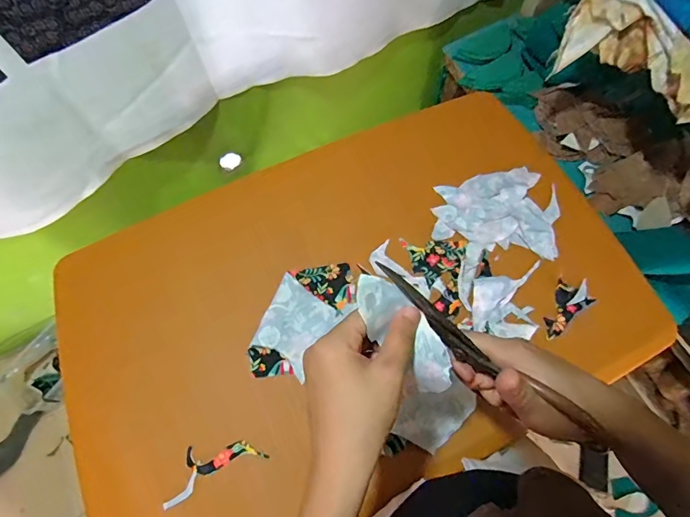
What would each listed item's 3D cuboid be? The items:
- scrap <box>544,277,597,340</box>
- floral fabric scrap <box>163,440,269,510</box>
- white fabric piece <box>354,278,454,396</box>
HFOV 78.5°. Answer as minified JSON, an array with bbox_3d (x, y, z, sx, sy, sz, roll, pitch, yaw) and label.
[{"bbox_3d":[0.287,0.060,0.558,0.093,0.007,0.047,-38,72,-13],"label":"scrap"},{"bbox_3d":[-0.156,0.239,0.495,0.119,0.011,0.048,-24,70,-9],"label":"floral fabric scrap"},{"bbox_3d":[0.041,0.051,0.287,0.034,0.013,0.099,-42,102,-14],"label":"white fabric piece"}]

